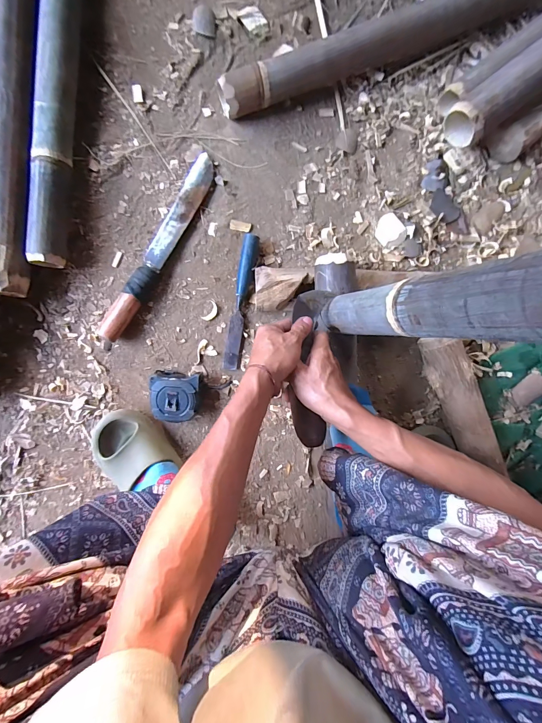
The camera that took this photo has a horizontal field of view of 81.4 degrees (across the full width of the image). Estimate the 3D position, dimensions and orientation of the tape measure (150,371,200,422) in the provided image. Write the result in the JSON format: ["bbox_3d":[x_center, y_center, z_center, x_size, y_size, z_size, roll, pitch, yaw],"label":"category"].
[{"bbox_3d":[-0.162,0.059,0.534,0.077,0.040,0.079,5,94,-5],"label":"tape measure"}]

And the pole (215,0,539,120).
[{"bbox_3d":[0.202,-0.546,0.532,0.608,0.076,0.056,-24,96,-3],"label":"pole"}]

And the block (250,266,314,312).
[{"bbox_3d":[0.019,-0.122,0.538,0.096,0.049,0.071,2,94,-5],"label":"block"}]

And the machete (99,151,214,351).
[{"bbox_3d":[-0.190,-0.186,0.523,0.047,0.038,0.363,29,91,-6],"label":"machete"}]

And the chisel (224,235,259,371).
[{"bbox_3d":[-0.052,-0.100,0.543,0.027,0.026,0.229,10,93,-5],"label":"chisel"}]

